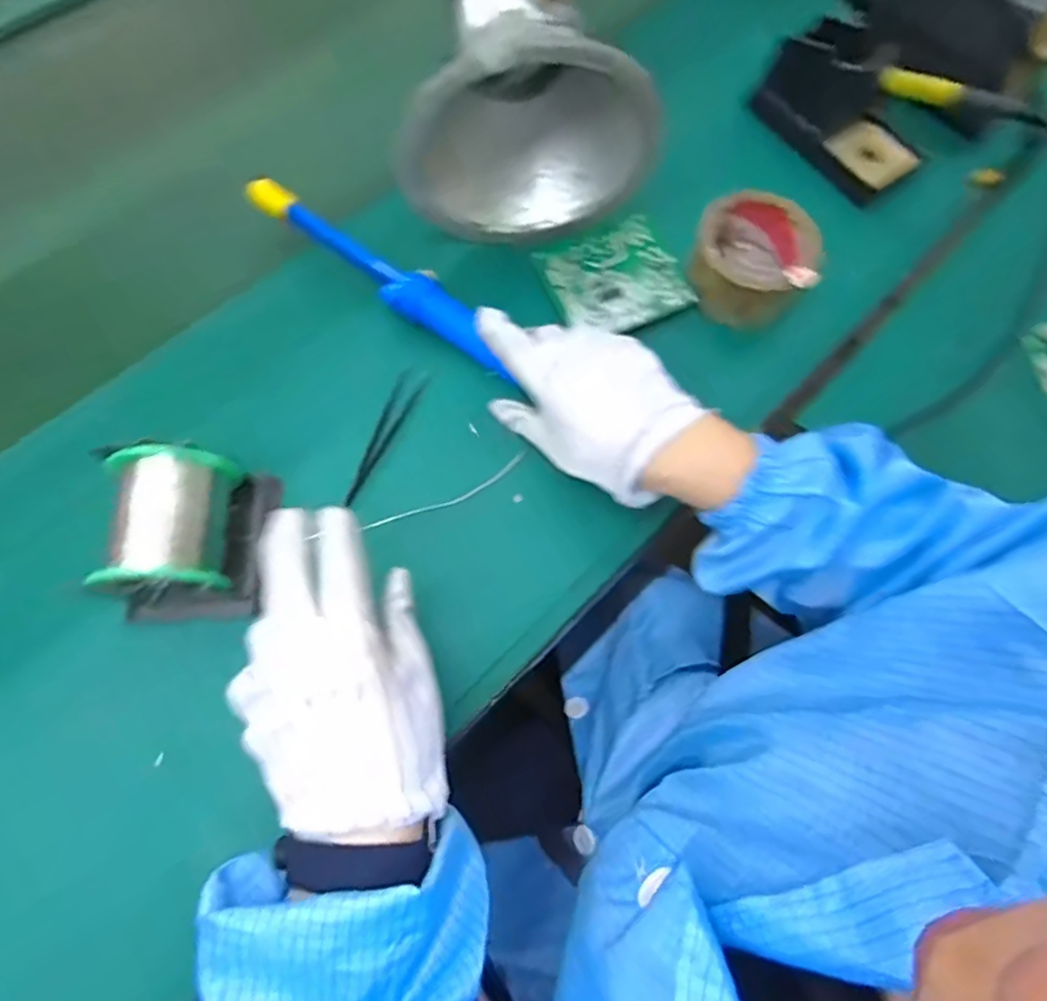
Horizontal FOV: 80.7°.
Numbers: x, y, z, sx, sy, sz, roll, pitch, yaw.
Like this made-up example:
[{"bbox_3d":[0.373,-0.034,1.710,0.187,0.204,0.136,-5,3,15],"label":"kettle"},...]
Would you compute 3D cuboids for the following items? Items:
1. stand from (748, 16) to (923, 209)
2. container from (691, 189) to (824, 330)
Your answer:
[{"bbox_3d":[0.275,-0.337,0.527,0.077,0.061,0.145,-35,74,-14],"label":"stand"},{"bbox_3d":[0.178,-0.182,0.470,0.085,0.058,0.077,42,74,13],"label":"container"}]

